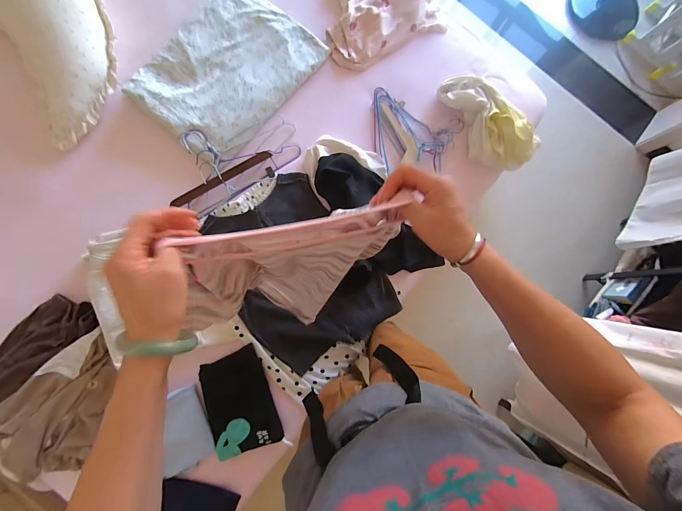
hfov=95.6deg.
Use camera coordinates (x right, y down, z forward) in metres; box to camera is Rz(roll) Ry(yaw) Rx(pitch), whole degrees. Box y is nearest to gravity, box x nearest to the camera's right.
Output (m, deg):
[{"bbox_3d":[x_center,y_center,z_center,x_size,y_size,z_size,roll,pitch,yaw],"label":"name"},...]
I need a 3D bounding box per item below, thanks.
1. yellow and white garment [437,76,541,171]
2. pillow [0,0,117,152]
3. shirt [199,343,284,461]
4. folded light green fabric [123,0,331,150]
[{"bbox_3d":[0.424,-0.395,0.912,0.163,0.085,0.338,-43,89,-9],"label":"yellow and white garment"},{"bbox_3d":[-0.894,-0.704,0.810,0.370,0.143,0.783,-43,88,-9],"label":"pillow"},{"bbox_3d":[-0.264,0.379,0.796,0.161,0.024,0.240,-19,85,-7],"label":"shirt"},{"bbox_3d":[-0.312,-0.530,0.875,0.341,0.034,0.488,38,81,0],"label":"folded light green fabric"}]

